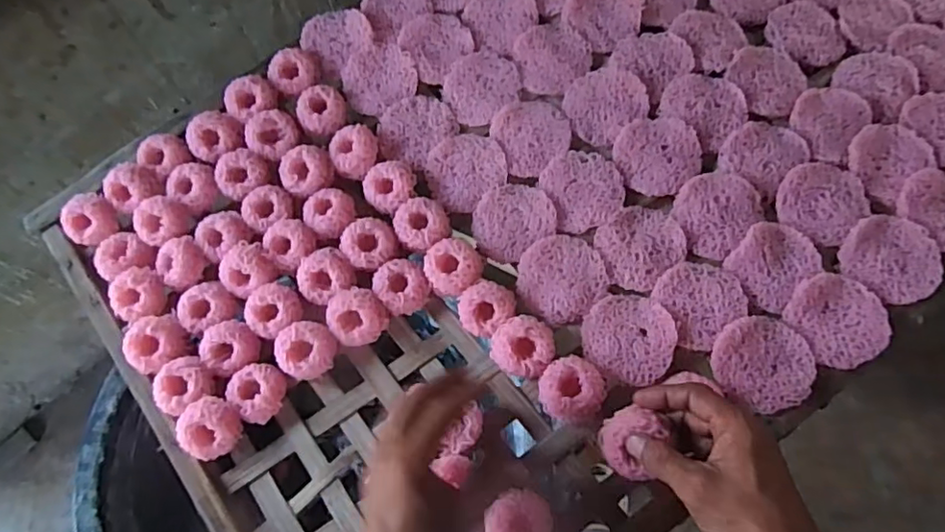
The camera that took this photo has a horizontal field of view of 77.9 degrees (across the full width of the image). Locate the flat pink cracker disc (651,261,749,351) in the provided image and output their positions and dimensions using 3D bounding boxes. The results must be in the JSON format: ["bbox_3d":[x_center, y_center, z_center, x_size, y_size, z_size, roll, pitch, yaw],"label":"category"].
[{"bbox_3d":[0.195,0.030,0.498,0.068,0.009,0.071,-1,67,3],"label":"flat pink cracker disc"}]

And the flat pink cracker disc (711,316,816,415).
[{"bbox_3d":[0.237,0.078,0.477,0.076,0.011,0.072,-1,67,3],"label":"flat pink cracker disc"}]

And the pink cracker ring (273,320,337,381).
[{"bbox_3d":[-0.149,0.074,0.517,0.051,0.022,0.047,18,69,11],"label":"pink cracker ring"}]

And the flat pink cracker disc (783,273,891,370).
[{"bbox_3d":[0.304,0.044,0.482,0.069,0.012,0.075,-1,67,3],"label":"flat pink cracker disc"}]

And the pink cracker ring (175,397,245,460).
[{"bbox_3d":[-0.227,0.136,0.495,0.048,0.028,0.049,18,69,10],"label":"pink cracker ring"}]

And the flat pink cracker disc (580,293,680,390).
[{"bbox_3d":[0.132,0.061,0.497,0.075,0.013,0.071,-1,67,3],"label":"flat pink cracker disc"}]

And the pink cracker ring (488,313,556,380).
[{"bbox_3d":[0.043,0.068,0.500,0.051,0.021,0.048,-1,67,3],"label":"pink cracker ring"}]

